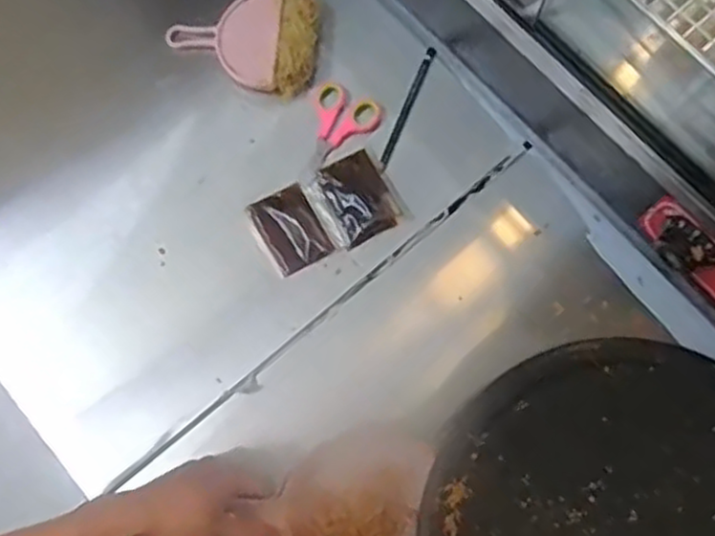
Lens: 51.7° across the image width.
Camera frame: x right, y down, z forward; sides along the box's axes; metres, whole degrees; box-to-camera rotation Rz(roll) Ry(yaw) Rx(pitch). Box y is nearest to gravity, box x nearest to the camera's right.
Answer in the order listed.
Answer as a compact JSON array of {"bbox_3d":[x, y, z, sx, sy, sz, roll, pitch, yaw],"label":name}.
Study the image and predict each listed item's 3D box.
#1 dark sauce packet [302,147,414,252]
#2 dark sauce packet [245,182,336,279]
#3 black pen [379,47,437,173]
[{"bbox_3d":[-0.002,-0.066,0.713,0.078,0.016,0.083,-26,76,-7],"label":"dark sauce packet"},{"bbox_3d":[-0.065,-0.037,0.709,0.058,0.015,0.081,-27,76,-8],"label":"dark sauce packet"},{"bbox_3d":[0.051,-0.160,0.746,0.010,0.008,0.143,22,75,6],"label":"black pen"}]

